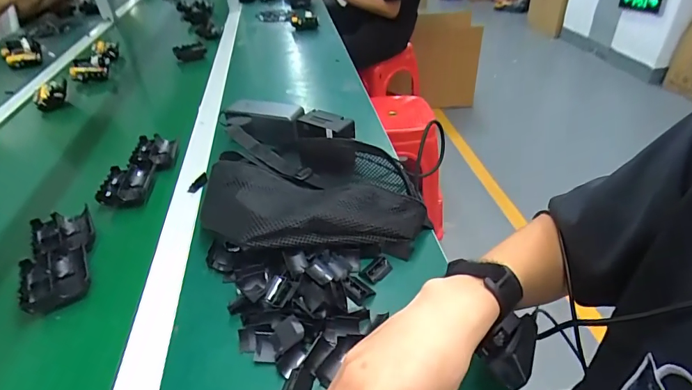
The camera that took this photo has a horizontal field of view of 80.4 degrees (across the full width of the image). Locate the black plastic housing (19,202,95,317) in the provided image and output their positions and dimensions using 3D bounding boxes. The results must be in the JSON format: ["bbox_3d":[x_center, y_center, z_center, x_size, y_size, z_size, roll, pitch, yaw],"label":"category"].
[{"bbox_3d":[-0.343,0.073,0.494,0.073,0.024,0.156,-20,40,-21],"label":"black plastic housing"}]

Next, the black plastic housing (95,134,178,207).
[{"bbox_3d":[-0.320,-0.044,0.645,0.075,0.025,0.177,-4,37,-1],"label":"black plastic housing"}]

